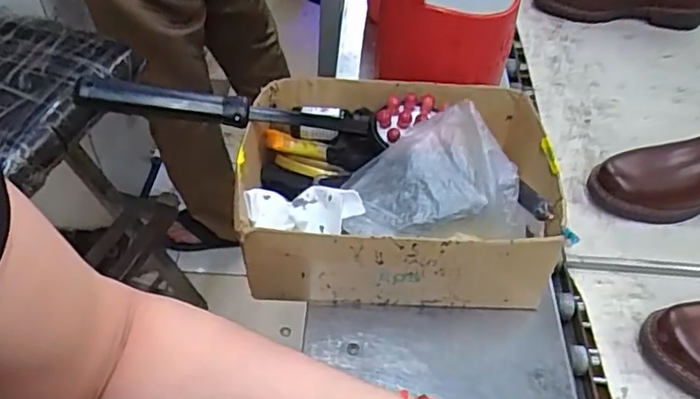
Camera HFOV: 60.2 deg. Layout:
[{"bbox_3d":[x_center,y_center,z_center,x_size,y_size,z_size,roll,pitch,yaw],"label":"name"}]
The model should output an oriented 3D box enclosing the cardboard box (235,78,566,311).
[{"bbox_3d":[0.044,-0.012,0.568,0.275,0.152,0.199,4,47,0],"label":"cardboard box"}]

